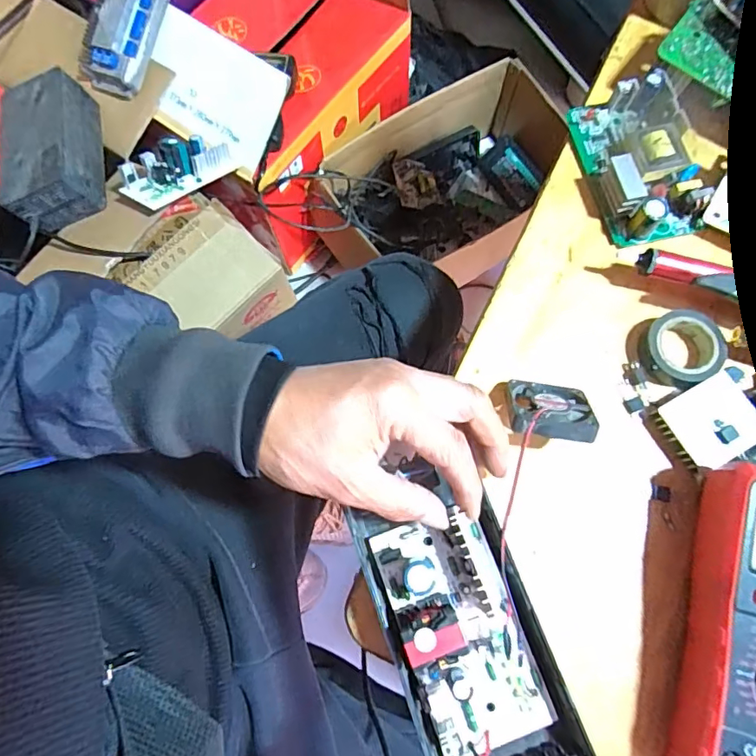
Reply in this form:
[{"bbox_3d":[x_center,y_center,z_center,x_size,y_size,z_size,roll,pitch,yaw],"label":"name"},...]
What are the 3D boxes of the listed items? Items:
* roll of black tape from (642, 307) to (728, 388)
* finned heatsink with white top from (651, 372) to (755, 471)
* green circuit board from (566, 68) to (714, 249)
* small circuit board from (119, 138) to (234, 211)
[{"bbox_3d":[0.204,-0.019,0.342,0.049,0.017,0.048,0,74,2],"label":"roll of black tape"},{"bbox_3d":[0.213,0.029,0.326,0.054,0.012,0.048,-27,75,-6],"label":"finned heatsink with white top"},{"bbox_3d":[0.194,-0.162,0.378,0.066,0.029,0.121,-13,74,-2],"label":"green circuit board"},{"bbox_3d":[-0.264,-0.275,0.672,0.138,0.033,0.071,-35,76,-8],"label":"small circuit board"}]

